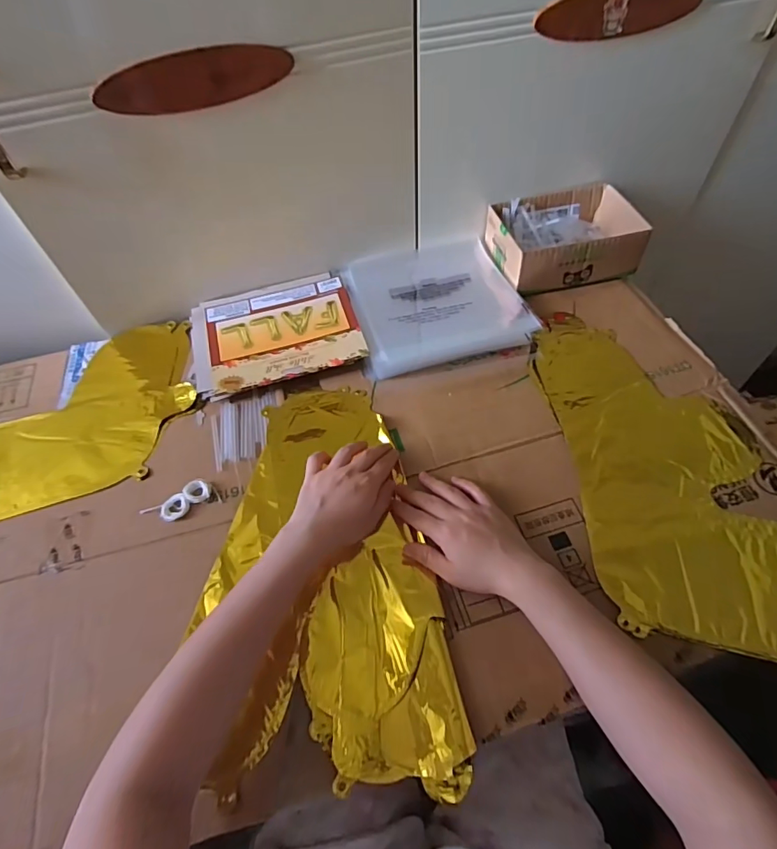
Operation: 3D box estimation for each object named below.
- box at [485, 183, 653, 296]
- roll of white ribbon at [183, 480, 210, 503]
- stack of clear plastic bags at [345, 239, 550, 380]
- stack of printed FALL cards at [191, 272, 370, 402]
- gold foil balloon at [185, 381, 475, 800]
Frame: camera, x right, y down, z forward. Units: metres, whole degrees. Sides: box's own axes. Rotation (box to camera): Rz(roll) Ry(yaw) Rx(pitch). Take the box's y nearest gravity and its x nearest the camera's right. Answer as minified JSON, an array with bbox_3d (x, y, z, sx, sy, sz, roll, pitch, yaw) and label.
[{"bbox_3d":[0.247,-0.265,0.683,0.193,0.056,0.132,-12,57,-5],"label":"box"},{"bbox_3d":[-0.201,0.071,0.514,0.024,0.013,0.023,-2,57,2],"label":"roll of white ribbon"},{"bbox_3d":[0.060,-0.172,0.660,0.215,0.018,0.219,-13,57,-5],"label":"stack of clear plastic bags"},{"bbox_3d":[-0.148,-0.122,0.635,0.210,0.017,0.174,-16,57,-7],"label":"stack of printed FALL cards"},{"bbox_3d":[-0.074,0.142,0.485,0.217,0.031,0.402,-16,56,-7],"label":"gold foil balloon"}]

